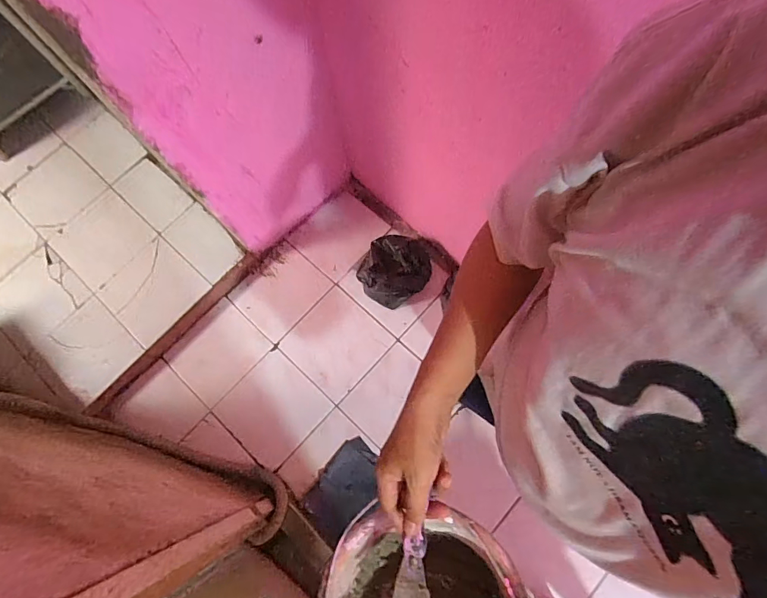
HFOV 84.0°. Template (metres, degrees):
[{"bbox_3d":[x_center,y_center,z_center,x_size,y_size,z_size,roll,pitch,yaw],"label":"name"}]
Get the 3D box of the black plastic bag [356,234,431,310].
[{"bbox_3d":[0.044,-0.105,1.431,0.218,0.172,0.236,24,77,10],"label":"black plastic bag"}]

